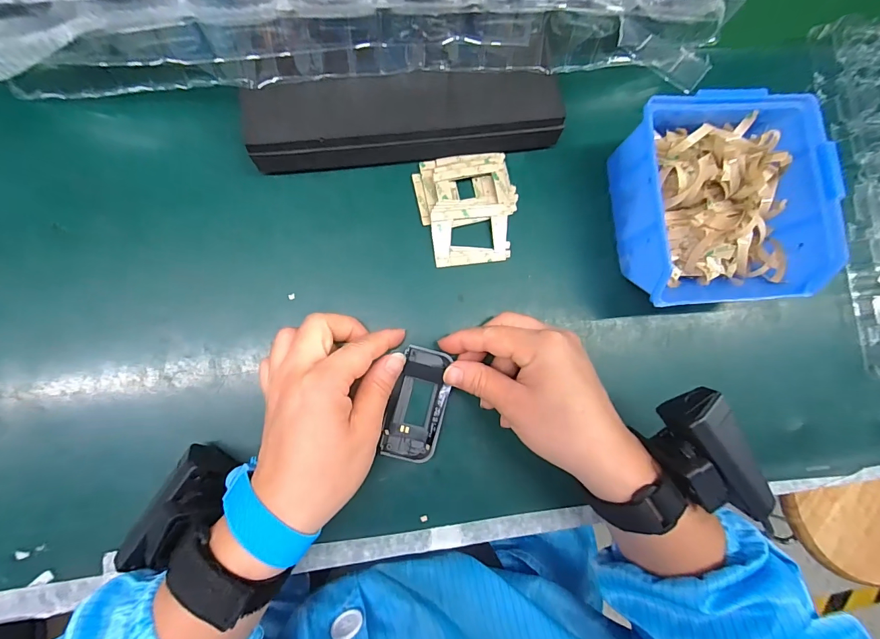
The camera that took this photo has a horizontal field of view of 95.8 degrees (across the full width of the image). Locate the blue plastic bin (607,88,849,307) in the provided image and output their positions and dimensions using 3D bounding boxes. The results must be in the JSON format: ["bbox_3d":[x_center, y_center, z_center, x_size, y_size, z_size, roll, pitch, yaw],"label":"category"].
[{"bbox_3d":[0.190,-0.078,0.282,0.119,0.069,0.130,-2,84,-5],"label":"blue plastic bin"}]

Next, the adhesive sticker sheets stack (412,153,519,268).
[{"bbox_3d":[0.022,-0.082,0.294,0.072,0.010,0.081,-11,84,-6],"label":"adhesive sticker sheets stack"}]

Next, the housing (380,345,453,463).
[{"bbox_3d":[-0.015,0.059,0.275,0.036,0.007,0.076,14,83,-3],"label":"housing"}]

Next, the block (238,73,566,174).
[{"bbox_3d":[-0.022,-0.140,0.283,0.212,0.038,0.052,-7,84,-5],"label":"block"}]

